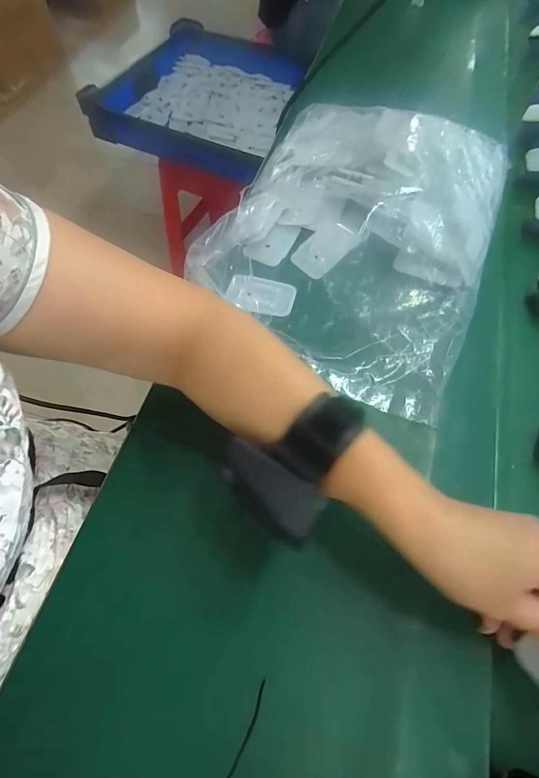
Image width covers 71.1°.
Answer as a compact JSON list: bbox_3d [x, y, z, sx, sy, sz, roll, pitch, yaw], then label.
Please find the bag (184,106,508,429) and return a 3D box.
[{"bbox_3d":[0.090,-0.162,0.386,0.261,0.080,0.332,22,65,10],"label":"bag"}]

